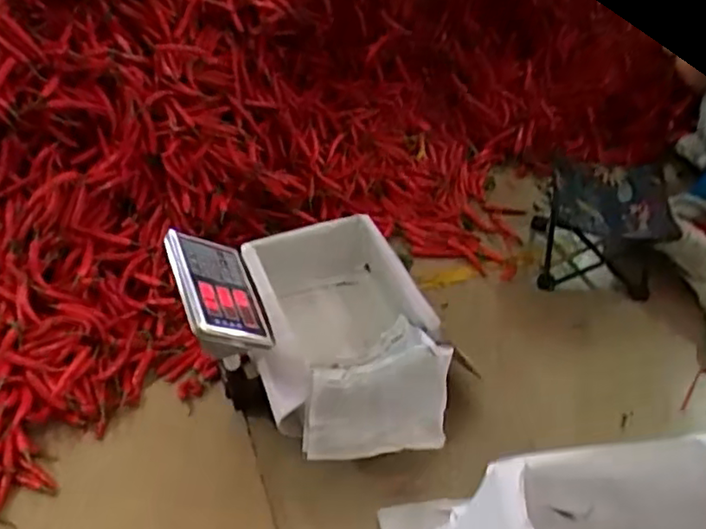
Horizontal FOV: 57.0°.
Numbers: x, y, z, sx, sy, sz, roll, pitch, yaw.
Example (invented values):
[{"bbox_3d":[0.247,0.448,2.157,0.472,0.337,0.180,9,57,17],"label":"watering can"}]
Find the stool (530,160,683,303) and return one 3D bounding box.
[{"bbox_3d":[0.625,-0.104,1.636,0.265,0.219,0.296,5,46,3],"label":"stool"}]

